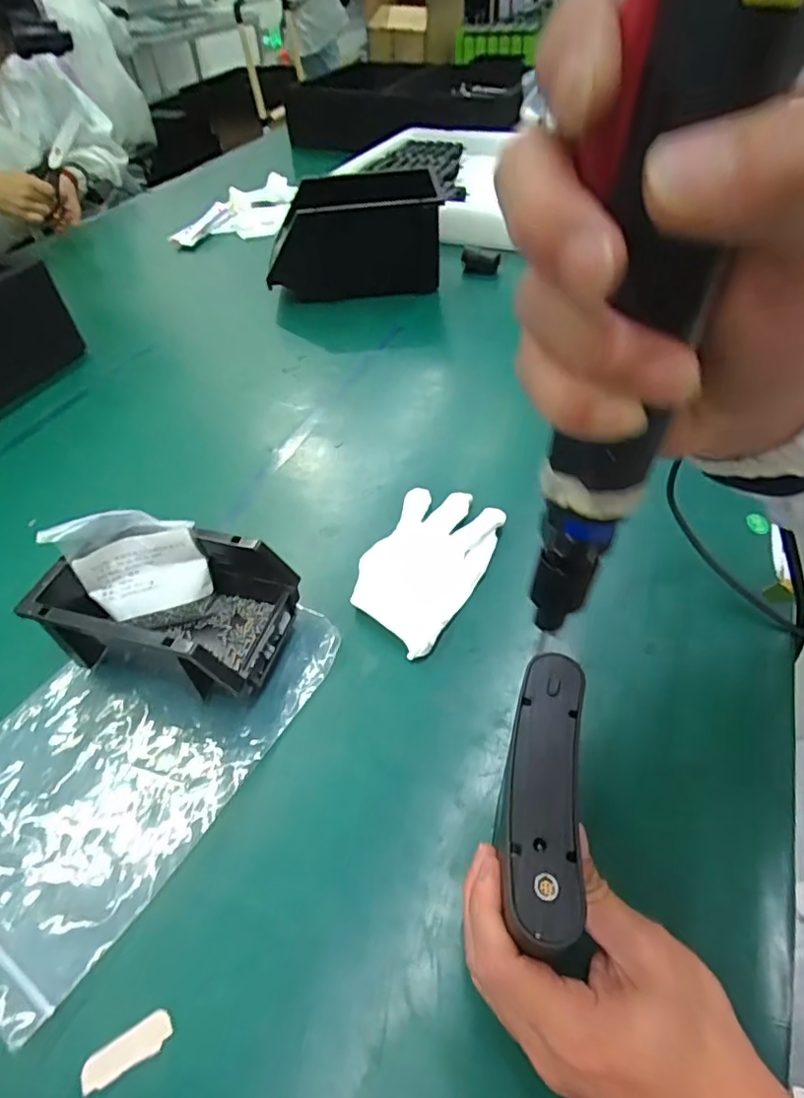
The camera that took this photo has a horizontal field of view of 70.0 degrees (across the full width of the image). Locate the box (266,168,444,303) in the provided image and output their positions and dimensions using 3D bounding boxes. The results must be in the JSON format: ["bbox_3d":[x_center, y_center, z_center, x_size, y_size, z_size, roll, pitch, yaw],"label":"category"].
[{"bbox_3d":[-0.071,-0.475,0.862,0.254,0.154,0.167,0,47,3],"label":"box"}]

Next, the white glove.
[{"bbox_3d":[0.020,0.010,0.476,0.090,0.018,0.160,18,50,19],"label":"white glove"}]

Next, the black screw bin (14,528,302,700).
[{"bbox_3d":[-0.172,0.043,0.419,0.165,0.075,0.096,10,48,13],"label":"black screw bin"}]

